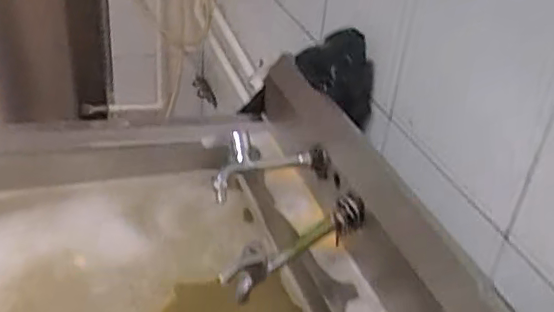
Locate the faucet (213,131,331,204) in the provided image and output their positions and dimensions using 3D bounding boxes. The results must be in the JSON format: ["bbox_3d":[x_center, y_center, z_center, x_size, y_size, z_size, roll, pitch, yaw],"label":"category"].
[{"bbox_3d":[-0.013,0.005,0.833,0.175,0.063,0.068,-9,35,-22],"label":"faucet"}]

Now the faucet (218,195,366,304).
[{"bbox_3d":[0.028,0.117,0.732,0.049,0.074,0.222,31,40,34],"label":"faucet"}]

